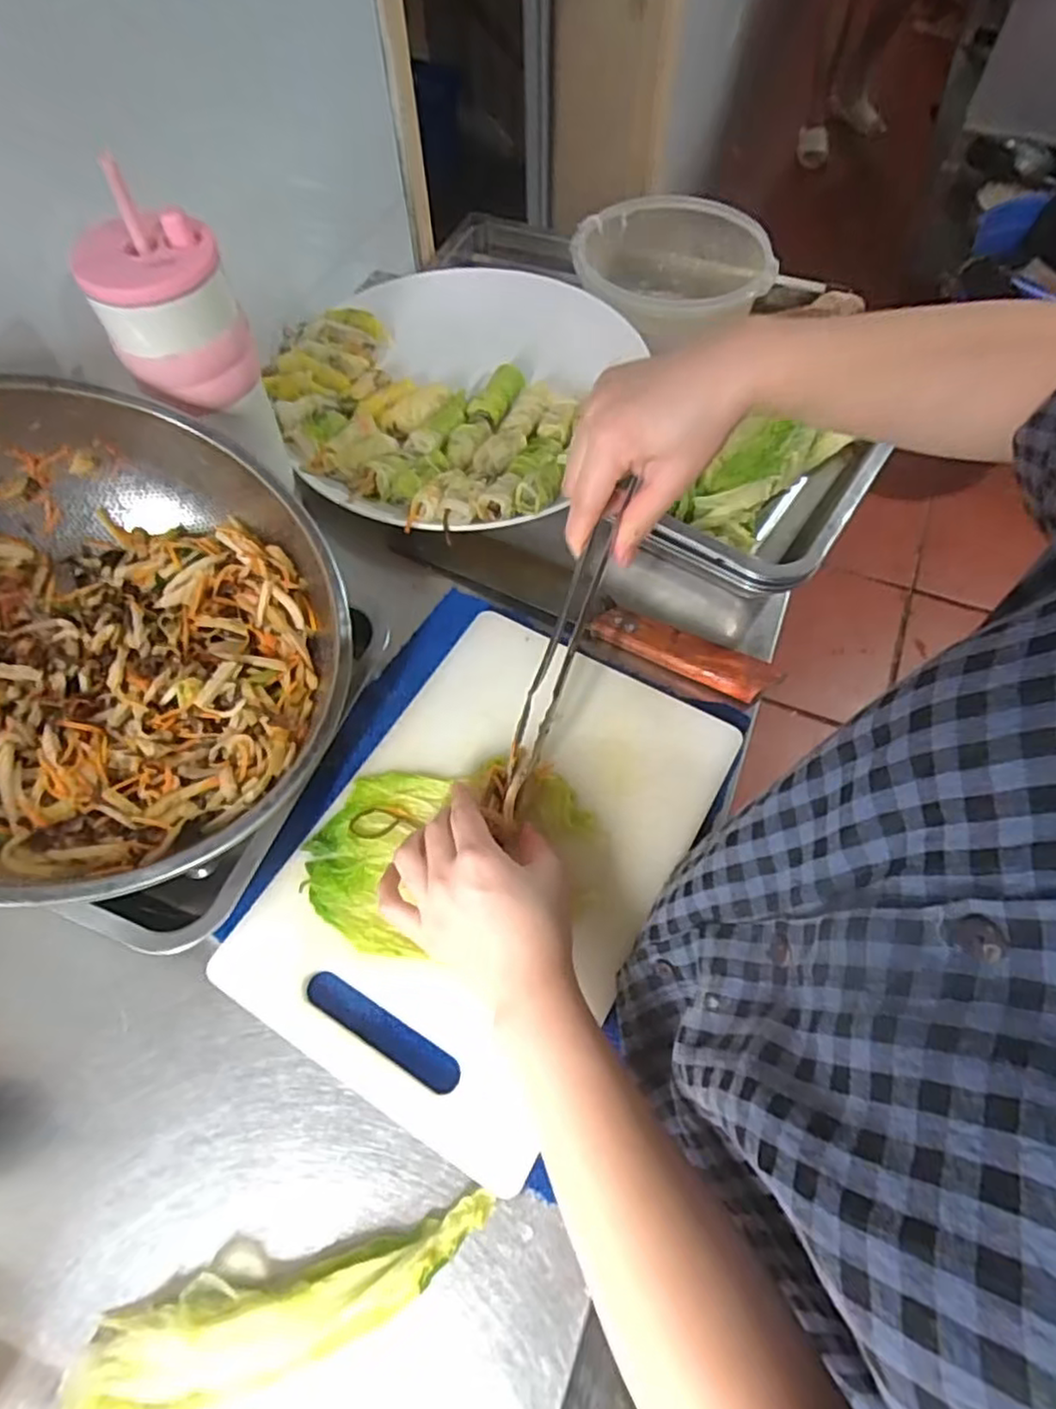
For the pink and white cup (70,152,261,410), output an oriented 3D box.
[{"bbox_3d":[-0.227,-0.255,0.424,0.080,0.115,0.071,-25,64,-11],"label":"pink and white cup"}]

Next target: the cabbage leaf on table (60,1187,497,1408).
[{"bbox_3d":[-0.117,0.292,0.329,0.204,0.028,0.043,-16,63,-7],"label":"cabbage leaf on table"}]

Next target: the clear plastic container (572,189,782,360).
[{"bbox_3d":[0.156,-0.463,0.777,0.213,0.103,0.227,18,64,11],"label":"clear plastic container"}]

